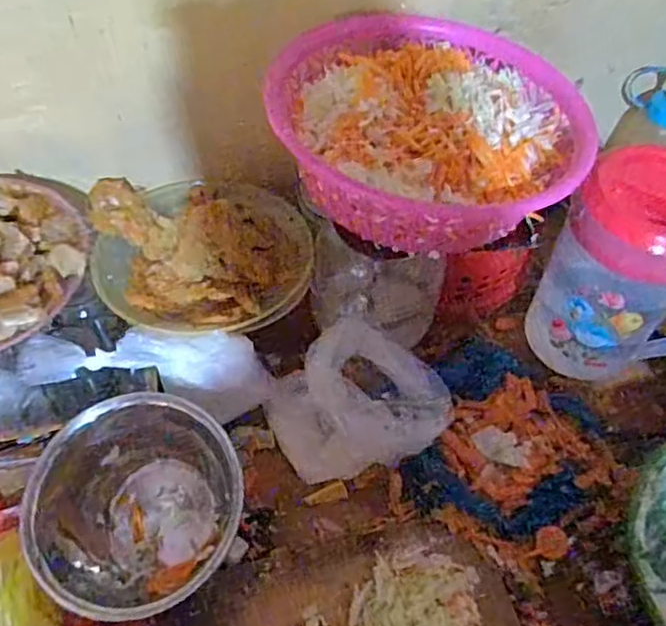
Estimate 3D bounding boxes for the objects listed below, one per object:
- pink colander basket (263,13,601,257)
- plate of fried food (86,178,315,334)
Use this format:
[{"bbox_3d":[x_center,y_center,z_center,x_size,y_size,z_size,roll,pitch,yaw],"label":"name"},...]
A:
[{"bbox_3d":[0.083,-0.165,0.557,0.252,0.077,0.242,15,55,6],"label":"pink colander basket"},{"bbox_3d":[-0.135,-0.073,0.677,0.221,0.068,0.199,-1,54,-5],"label":"plate of fried food"}]

